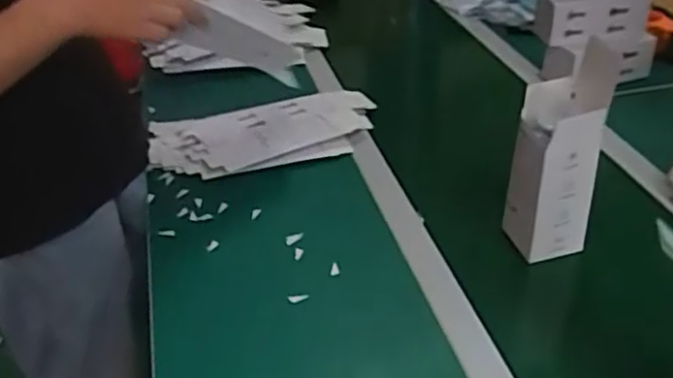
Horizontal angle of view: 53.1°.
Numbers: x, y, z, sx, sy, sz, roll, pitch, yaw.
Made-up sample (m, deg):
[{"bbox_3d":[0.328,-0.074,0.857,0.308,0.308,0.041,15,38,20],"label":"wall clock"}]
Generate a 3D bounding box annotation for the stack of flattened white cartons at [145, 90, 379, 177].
[{"bbox_3d":[-0.103,-0.085,1.010,0.346,0.033,0.176,-12,35,-11],"label":"stack of flattened white cartons"}]

